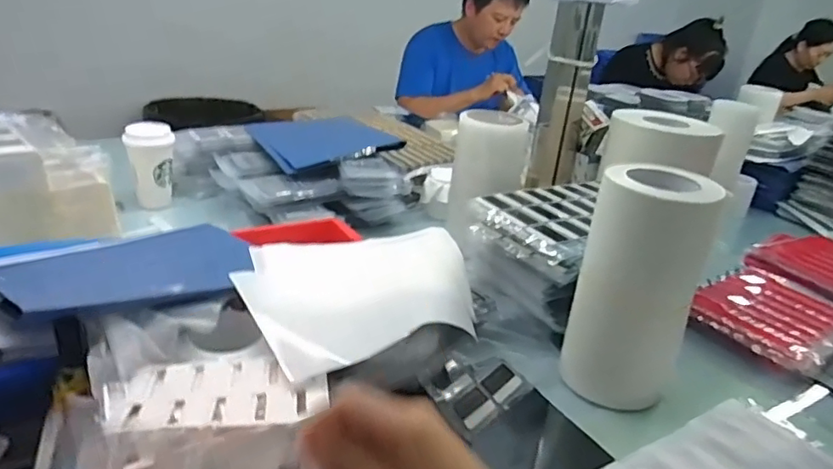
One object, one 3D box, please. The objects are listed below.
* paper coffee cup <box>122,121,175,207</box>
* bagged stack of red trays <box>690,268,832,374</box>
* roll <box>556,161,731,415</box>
[{"bbox_3d":[-0.507,-0.136,1.093,0.079,0.155,0.080,5,25,-3],"label":"paper coffee cup"},{"bbox_3d":[0.568,0.123,0.896,0.262,0.029,0.189,-14,32,-36],"label":"bagged stack of red trays"},{"bbox_3d":[0.263,0.064,0.687,0.103,0.283,0.105,5,25,-3],"label":"roll"}]

